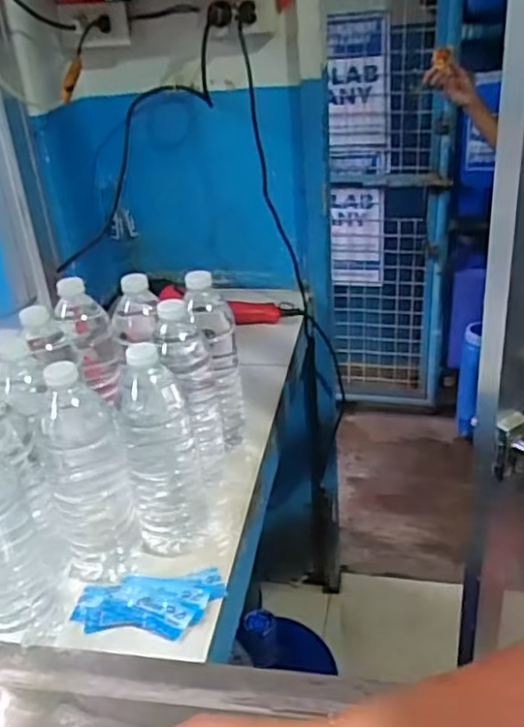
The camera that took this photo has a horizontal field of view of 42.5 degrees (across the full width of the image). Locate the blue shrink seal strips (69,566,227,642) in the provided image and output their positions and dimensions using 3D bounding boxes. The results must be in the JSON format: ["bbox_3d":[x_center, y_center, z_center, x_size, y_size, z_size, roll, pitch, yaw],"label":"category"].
[{"bbox_3d":[-0.119,0.254,0.706,0.156,0.012,0.080,-6,30,-2],"label":"blue shrink seal strips"}]

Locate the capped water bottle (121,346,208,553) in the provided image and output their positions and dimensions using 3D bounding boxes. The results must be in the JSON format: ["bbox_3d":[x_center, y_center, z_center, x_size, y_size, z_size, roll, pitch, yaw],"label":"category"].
[{"bbox_3d":[-0.107,0.093,0.721,0.073,0.245,0.073,-6,30,-1],"label":"capped water bottle"}]

